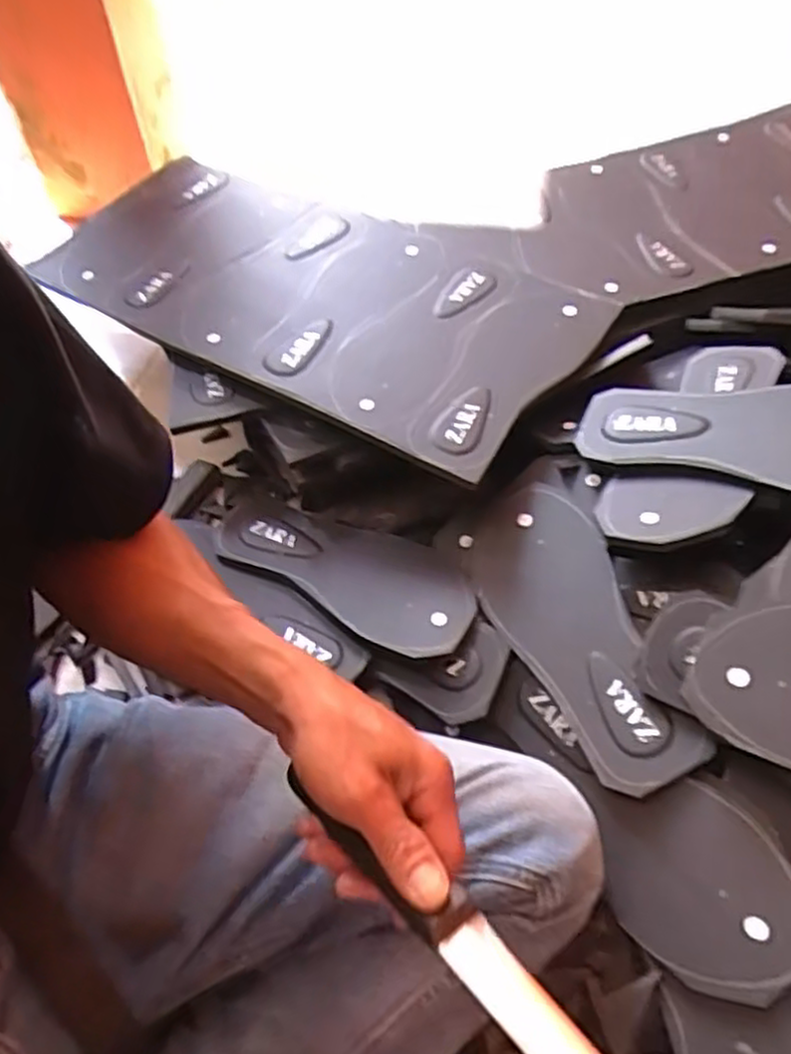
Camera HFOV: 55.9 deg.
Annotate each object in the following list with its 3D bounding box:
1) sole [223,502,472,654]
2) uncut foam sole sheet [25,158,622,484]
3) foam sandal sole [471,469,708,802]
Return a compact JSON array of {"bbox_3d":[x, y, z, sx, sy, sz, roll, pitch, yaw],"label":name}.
[{"bbox_3d":[-0.050,0.037,0.645,0.254,0.016,0.106,18,50,23],"label":"sole"},{"bbox_3d":[-0.087,-0.248,0.749,0.554,0.022,0.283,26,59,21],"label":"uncut foam sole sheet"},{"bbox_3d":[0.130,0.067,0.573,0.102,0.024,0.275,-32,51,15],"label":"foam sandal sole"}]

